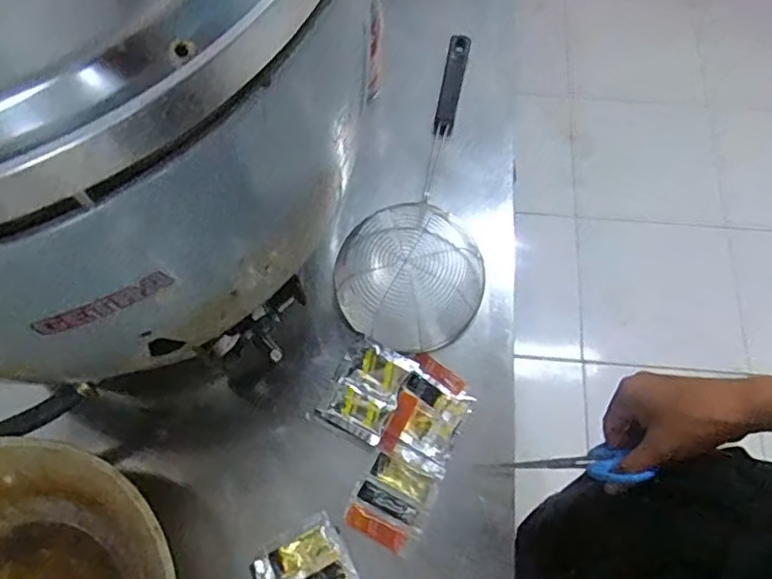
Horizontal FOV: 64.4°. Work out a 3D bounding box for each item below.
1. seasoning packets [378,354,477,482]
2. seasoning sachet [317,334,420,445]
[{"bbox_3d":[0.042,0.118,0.582,0.064,0.010,0.099,24,65,9],"label":"seasoning packets"},{"bbox_3d":[-0.019,0.093,0.586,0.067,0.017,0.086,26,69,10],"label":"seasoning sachet"}]

